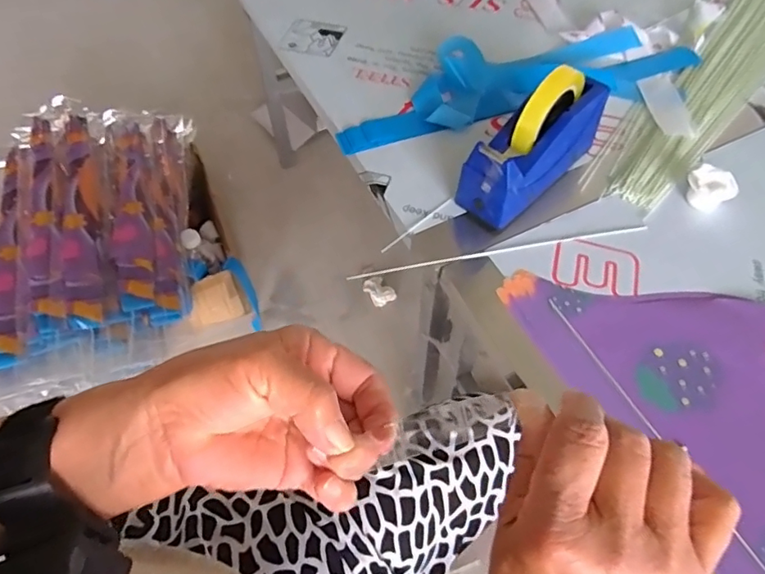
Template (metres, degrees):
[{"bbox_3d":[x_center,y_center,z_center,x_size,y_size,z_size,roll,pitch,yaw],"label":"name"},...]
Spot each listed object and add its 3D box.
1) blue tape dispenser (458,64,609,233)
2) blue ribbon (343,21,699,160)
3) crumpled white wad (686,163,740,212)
[{"bbox_3d":[0.181,-0.176,0.618,0.068,0.135,0.198,39,64,23],"label":"blue tape dispenser"},{"bbox_3d":[0.198,-0.312,0.775,0.551,0.034,0.165,-12,57,-8],"label":"blue ribbon"},{"bbox_3d":[0.394,-0.117,0.632,0.053,0.038,0.046,34,62,21],"label":"crumpled white wad"}]

